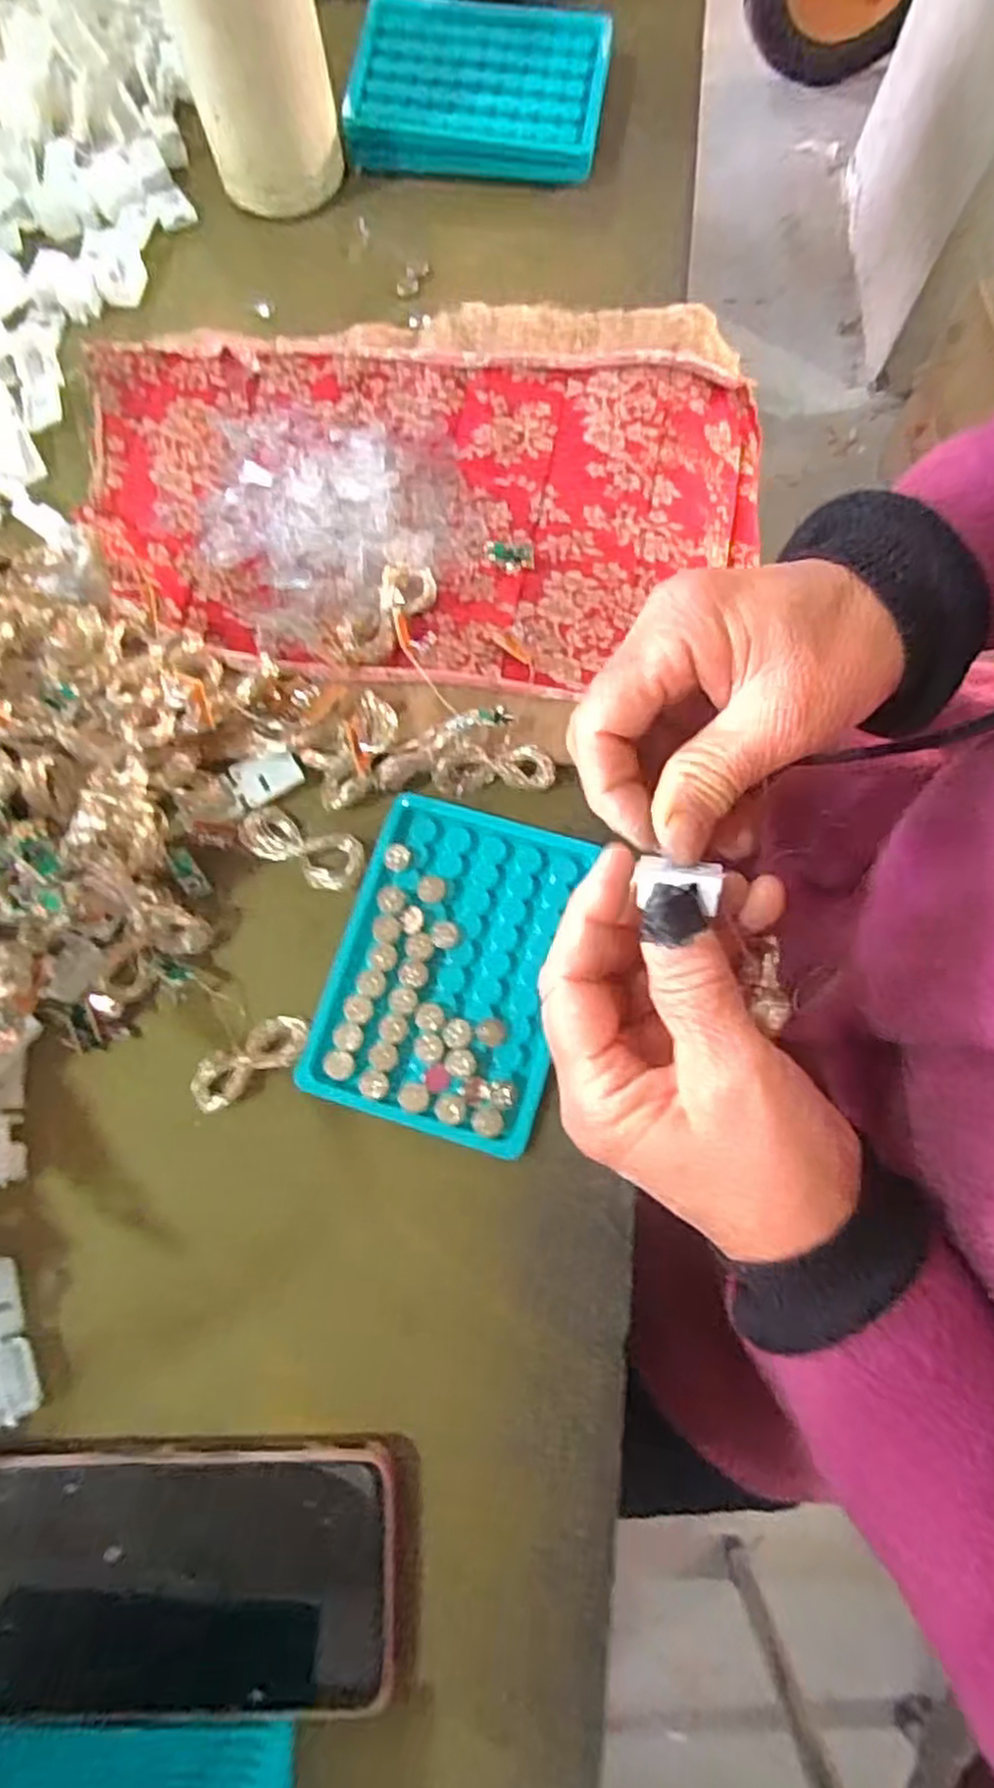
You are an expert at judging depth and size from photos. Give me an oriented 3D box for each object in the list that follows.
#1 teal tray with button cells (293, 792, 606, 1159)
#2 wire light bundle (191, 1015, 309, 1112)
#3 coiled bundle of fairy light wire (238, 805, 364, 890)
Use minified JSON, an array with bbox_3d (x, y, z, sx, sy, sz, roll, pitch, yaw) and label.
[{"bbox_3d":[-0.018,0.028,0.314,0.093,0.005,0.130,16,78,5],"label":"teal tray with button cells"},{"bbox_3d":[-0.100,0.066,0.308,0.049,0.013,0.021,-32,78,-6],"label":"wire light bundle"},{"bbox_3d":[-0.084,-0.019,0.329,0.056,0.010,0.025,22,78,7],"label":"coiled bundle of fairy light wire"}]

